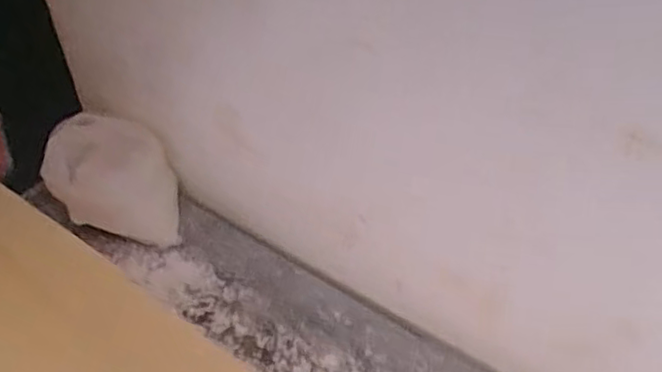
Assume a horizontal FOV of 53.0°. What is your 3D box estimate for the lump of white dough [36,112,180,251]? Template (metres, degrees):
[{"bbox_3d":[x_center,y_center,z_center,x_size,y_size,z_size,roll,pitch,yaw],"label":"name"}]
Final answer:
[{"bbox_3d":[-0.201,-0.007,0.623,0.123,0.093,0.076,10,46,10],"label":"lump of white dough"}]

